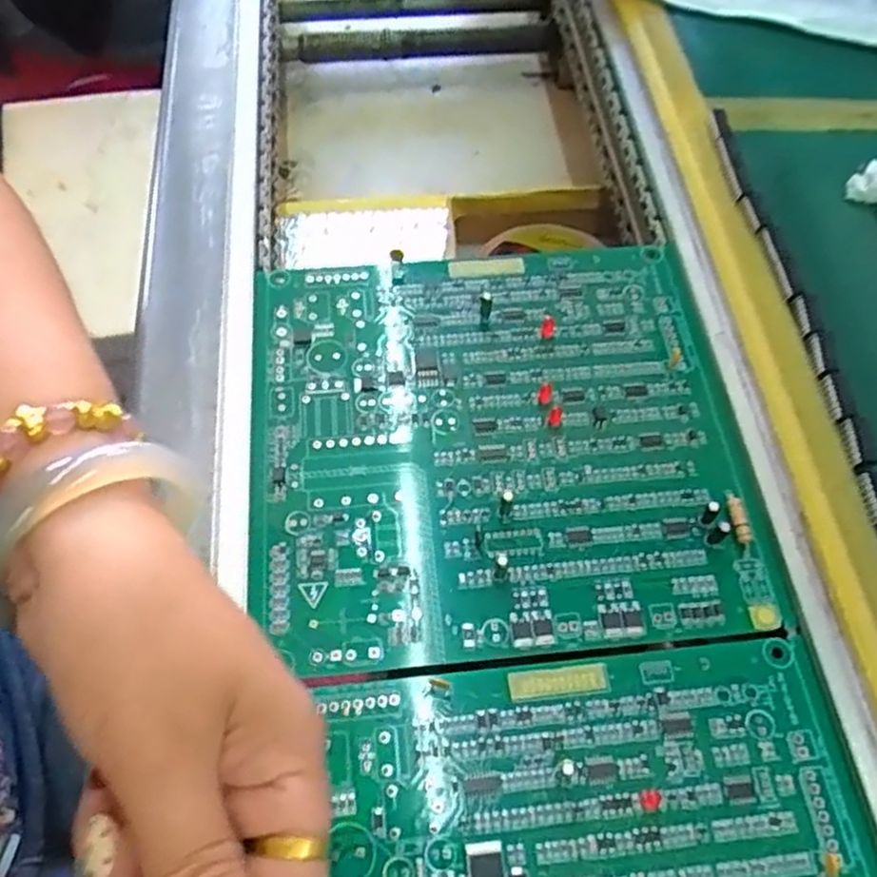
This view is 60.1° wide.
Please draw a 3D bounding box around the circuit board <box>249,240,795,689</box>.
[{"bbox_3d":[0.019,-0.003,0.300,0.182,0.008,0.172,-4,61,-4],"label":"circuit board"}]

